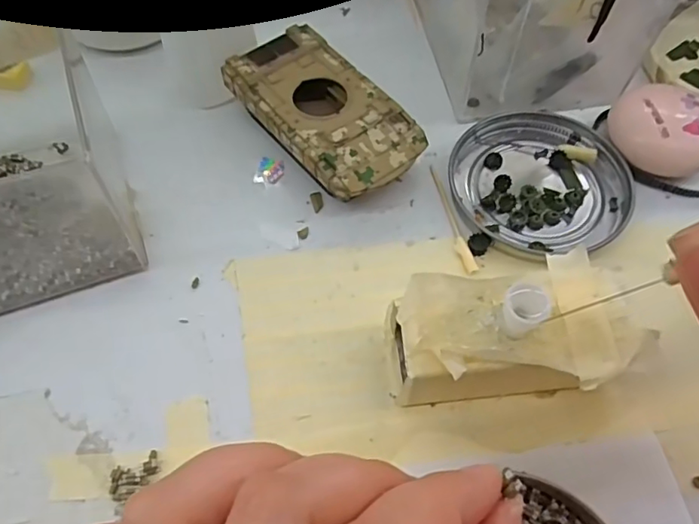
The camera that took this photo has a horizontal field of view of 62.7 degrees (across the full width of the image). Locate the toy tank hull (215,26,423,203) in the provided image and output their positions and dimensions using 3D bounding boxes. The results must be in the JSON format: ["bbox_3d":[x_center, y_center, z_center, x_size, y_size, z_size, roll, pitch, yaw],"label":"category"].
[{"bbox_3d":[-0.012,-0.065,0.267,0.054,0.025,0.094,-35,66,-18],"label":"toy tank hull"}]

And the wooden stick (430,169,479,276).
[{"bbox_3d":[0.044,-0.021,0.252,0.006,0.004,0.059,-13,61,-7],"label":"wooden stick"}]

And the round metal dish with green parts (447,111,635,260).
[{"bbox_3d":[0.085,-0.038,0.260,0.076,0.008,0.074,0,60,0],"label":"round metal dish with green parts"}]

